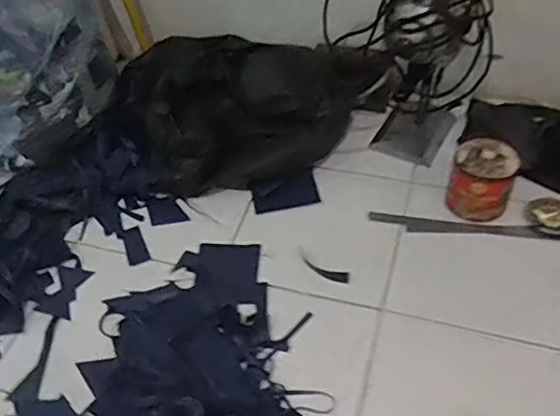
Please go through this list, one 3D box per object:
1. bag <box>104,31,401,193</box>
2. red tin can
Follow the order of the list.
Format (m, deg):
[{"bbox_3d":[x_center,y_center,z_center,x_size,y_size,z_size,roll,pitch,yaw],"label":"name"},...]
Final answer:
[{"bbox_3d":[-0.114,-0.272,1.620,0.727,0.238,0.347,-14,53,-7],"label":"bag"},{"bbox_3d":[0.495,-0.069,1.450,0.148,0.161,0.147,20,56,18],"label":"red tin can"}]

